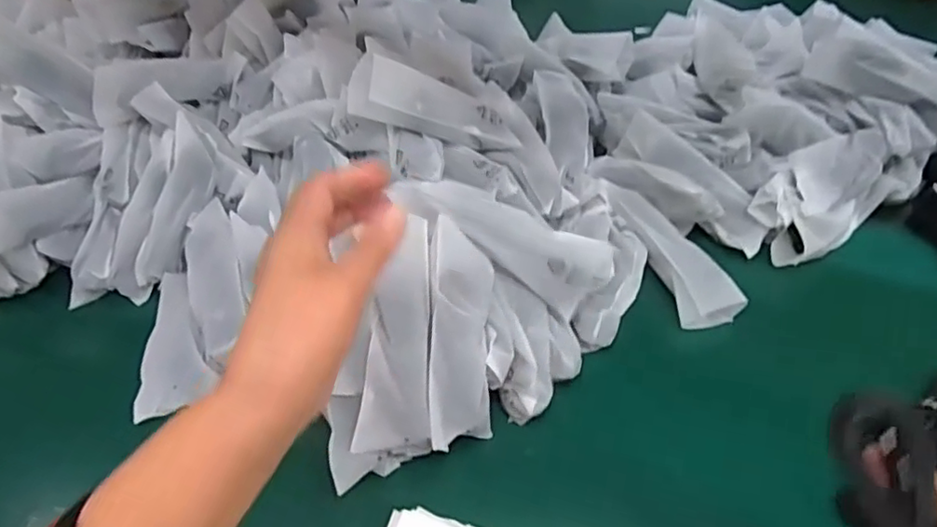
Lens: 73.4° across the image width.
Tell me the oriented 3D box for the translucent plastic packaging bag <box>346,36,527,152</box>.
[{"bbox_3d":[-0.025,-0.123,0.512,0.155,0.049,0.044,10,32,-44],"label":"translucent plastic packaging bag"}]

